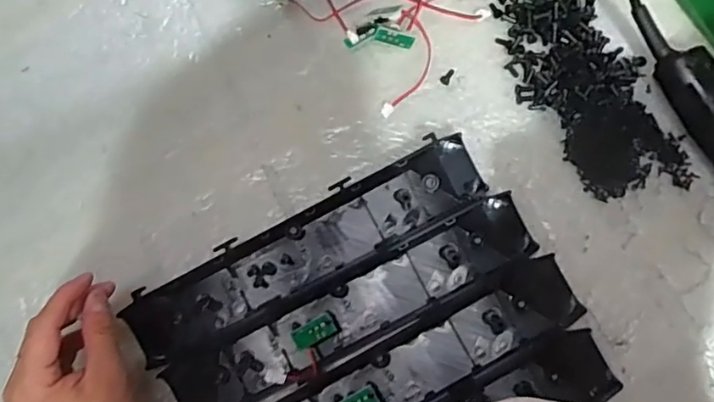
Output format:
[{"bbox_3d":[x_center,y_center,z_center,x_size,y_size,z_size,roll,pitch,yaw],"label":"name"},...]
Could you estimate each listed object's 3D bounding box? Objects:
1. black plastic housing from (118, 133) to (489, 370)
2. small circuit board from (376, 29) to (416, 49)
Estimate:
[{"bbox_3d":[-0.037,0.037,0.429,0.272,0.022,0.058,-29,78,2],"label":"black plastic housing"},{"bbox_3d":[0.029,-0.123,0.451,0.029,0.007,0.012,13,128,-17],"label":"small circuit board"}]

